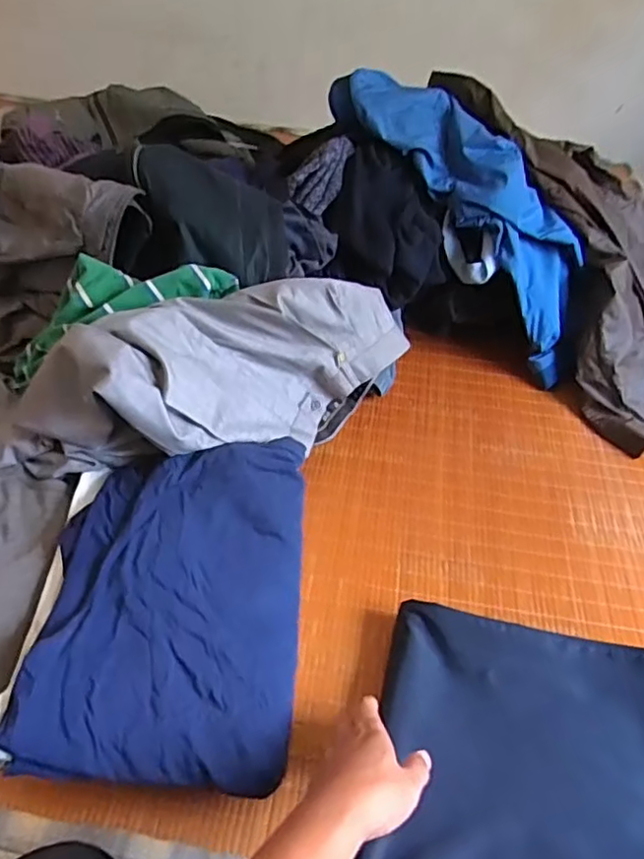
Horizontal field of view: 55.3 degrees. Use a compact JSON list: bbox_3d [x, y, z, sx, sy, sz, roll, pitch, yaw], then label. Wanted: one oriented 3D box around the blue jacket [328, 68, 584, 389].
[{"bbox_3d":[0.250,-0.365,0.988,0.154,0.140,0.606,-33,85,-32],"label":"blue jacket"}]

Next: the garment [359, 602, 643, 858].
[{"bbox_3d":[0.209,0.320,0.535,0.320,0.047,0.311,13,45,8],"label":"garment"}]

